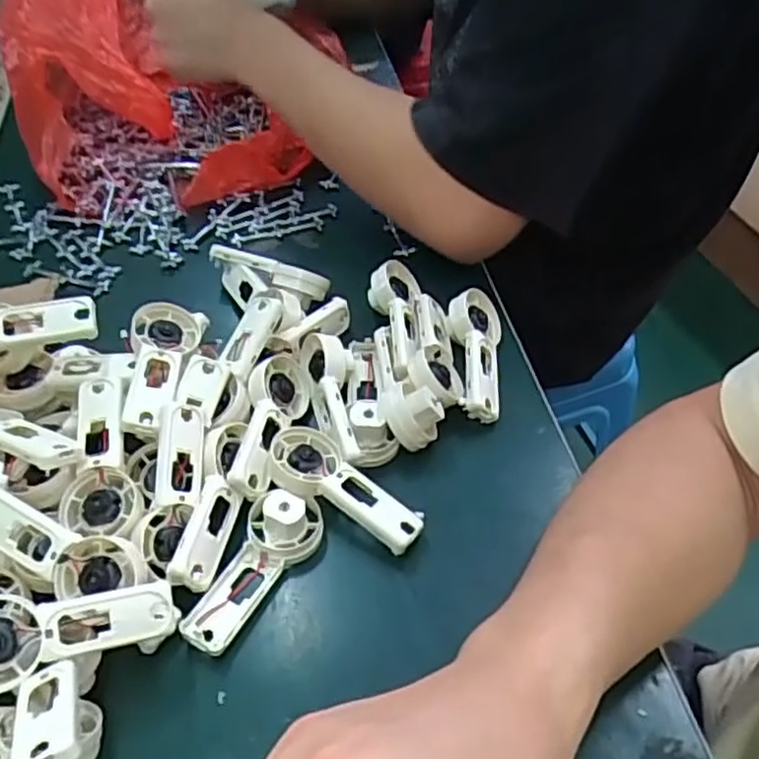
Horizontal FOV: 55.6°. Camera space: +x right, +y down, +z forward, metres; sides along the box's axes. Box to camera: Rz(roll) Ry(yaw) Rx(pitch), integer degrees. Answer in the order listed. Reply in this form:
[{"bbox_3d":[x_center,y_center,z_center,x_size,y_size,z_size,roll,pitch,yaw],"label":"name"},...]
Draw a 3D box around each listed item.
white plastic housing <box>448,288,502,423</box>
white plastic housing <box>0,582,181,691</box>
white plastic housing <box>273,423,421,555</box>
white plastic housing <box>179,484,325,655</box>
[{"bbox_3d":[0.061,-0.017,0.455,0.033,0.036,0.089,1,48,5],"label":"white plastic housing"},{"bbox_3d":[-0.140,0.114,0.319,0.093,0.016,0.040,3,80,-16],"label":"white plastic housing"},{"bbox_3d":[-0.020,0.060,0.393,0.093,0.018,0.039,27,55,26],"label":"white plastic housing"},{"bbox_3d":[-0.062,0.095,0.366,0.037,0.032,0.090,20,47,13],"label":"white plastic housing"}]

